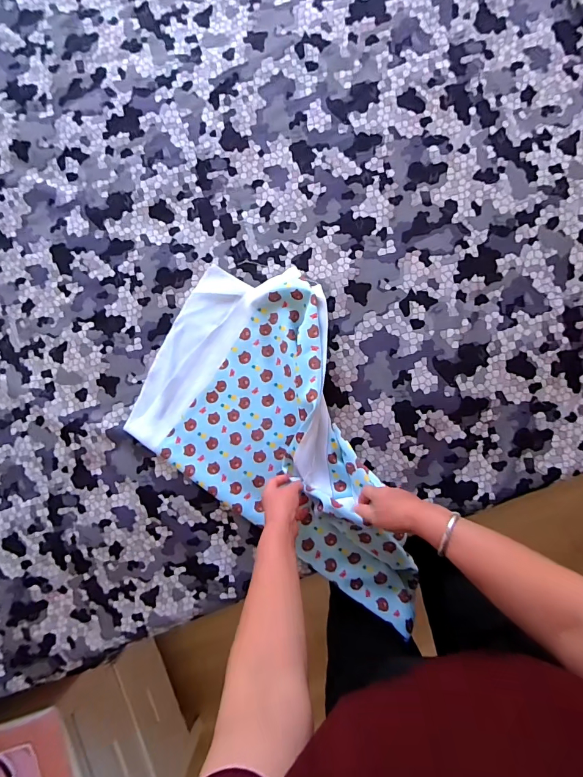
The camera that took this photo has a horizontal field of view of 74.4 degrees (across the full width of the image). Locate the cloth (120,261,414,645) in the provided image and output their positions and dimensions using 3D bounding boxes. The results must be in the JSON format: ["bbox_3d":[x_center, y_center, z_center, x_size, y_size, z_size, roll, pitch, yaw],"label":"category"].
[{"bbox_3d":[0.027,0.072,0.633,0.608,0.082,0.376,36,92,5],"label":"cloth"}]

